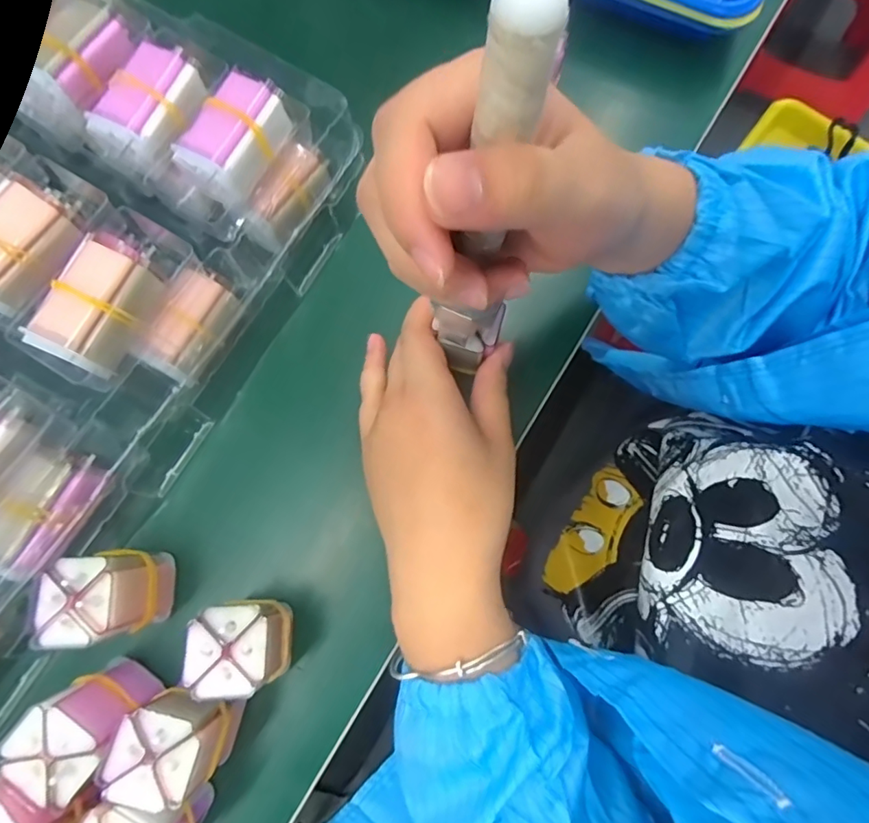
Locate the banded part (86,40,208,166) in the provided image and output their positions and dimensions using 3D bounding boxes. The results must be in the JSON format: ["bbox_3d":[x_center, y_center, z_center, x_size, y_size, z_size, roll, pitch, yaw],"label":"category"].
[{"bbox_3d":[-0.147,-0.159,0.268,0.034,0.021,0.061,27,76,5],"label":"banded part"}]

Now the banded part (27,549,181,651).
[{"bbox_3d":[-0.149,0.083,0.240,0.032,0.056,0.036,-7,75,-4],"label":"banded part"}]

